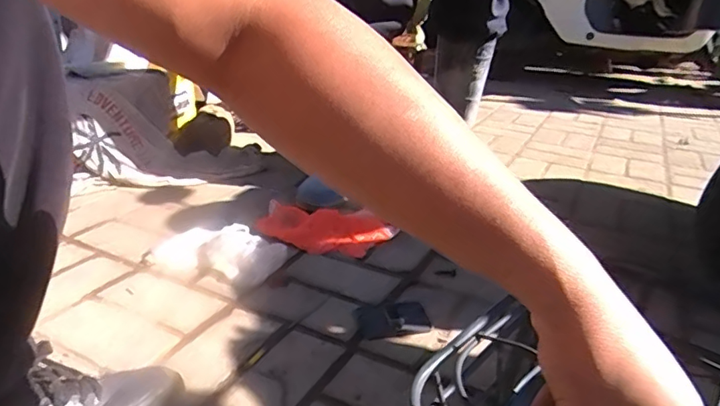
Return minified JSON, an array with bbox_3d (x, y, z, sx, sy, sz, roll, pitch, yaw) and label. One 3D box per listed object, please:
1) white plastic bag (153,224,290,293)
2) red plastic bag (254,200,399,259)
[{"bbox_3d":[-0.243,0.080,0.858,0.227,0.044,0.106,12,25,21],"label":"white plastic bag"},{"bbox_3d":[-0.075,0.046,0.969,0.260,0.031,0.145,16,27,29],"label":"red plastic bag"}]

